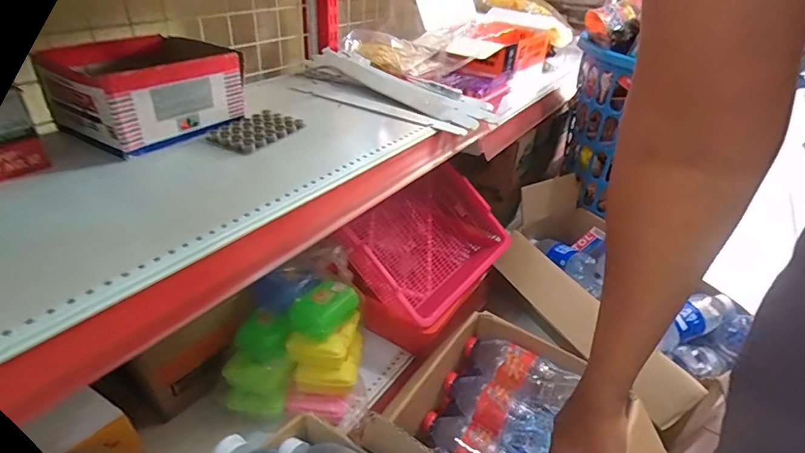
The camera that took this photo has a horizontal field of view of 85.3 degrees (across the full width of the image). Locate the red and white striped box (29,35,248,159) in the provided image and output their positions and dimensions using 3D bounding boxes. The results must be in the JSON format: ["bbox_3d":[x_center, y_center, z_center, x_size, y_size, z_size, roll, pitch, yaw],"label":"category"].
[{"bbox_3d":[-0.317,-0.180,0.557,0.168,0.088,0.199,26,41,27],"label":"red and white striped box"}]

